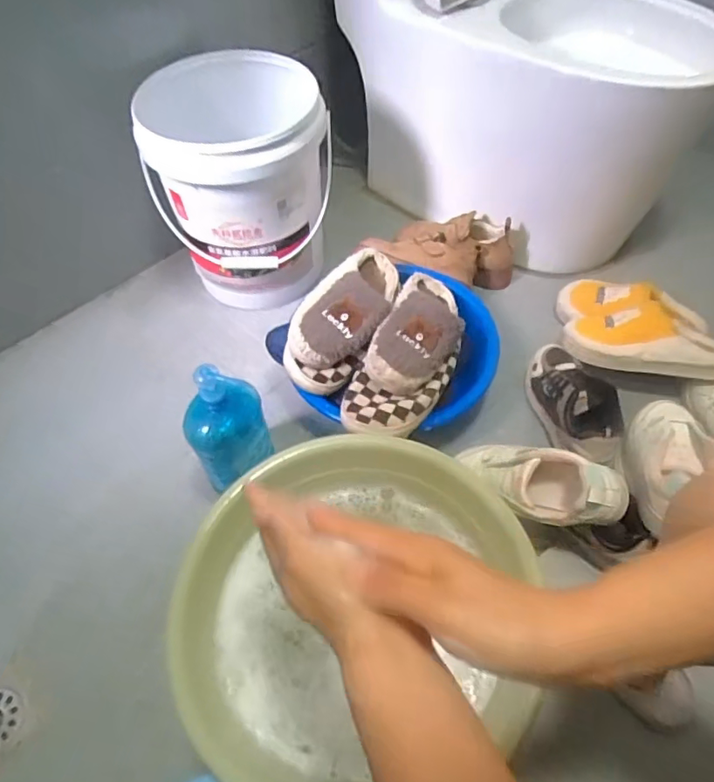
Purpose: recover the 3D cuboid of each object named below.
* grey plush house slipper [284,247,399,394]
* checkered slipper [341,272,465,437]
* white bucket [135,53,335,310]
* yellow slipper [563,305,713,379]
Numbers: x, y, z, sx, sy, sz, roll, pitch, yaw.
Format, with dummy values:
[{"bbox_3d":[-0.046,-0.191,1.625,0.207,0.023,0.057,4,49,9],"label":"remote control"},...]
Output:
[{"bbox_3d":[-0.016,-0.124,0.854,0.128,0.082,0.262,17,57,13],"label":"grey plush house slipper"},{"bbox_3d":[0.084,-0.059,0.817,0.124,0.088,0.304,23,58,17],"label":"checkered slipper"},{"bbox_3d":[-0.199,-0.355,0.986,0.301,0.337,0.269,-16,56,-10],"label":"white bucket"},{"bbox_3d":[0.471,-0.084,0.888,0.242,0.058,0.110,12,56,10],"label":"yellow slipper"}]

